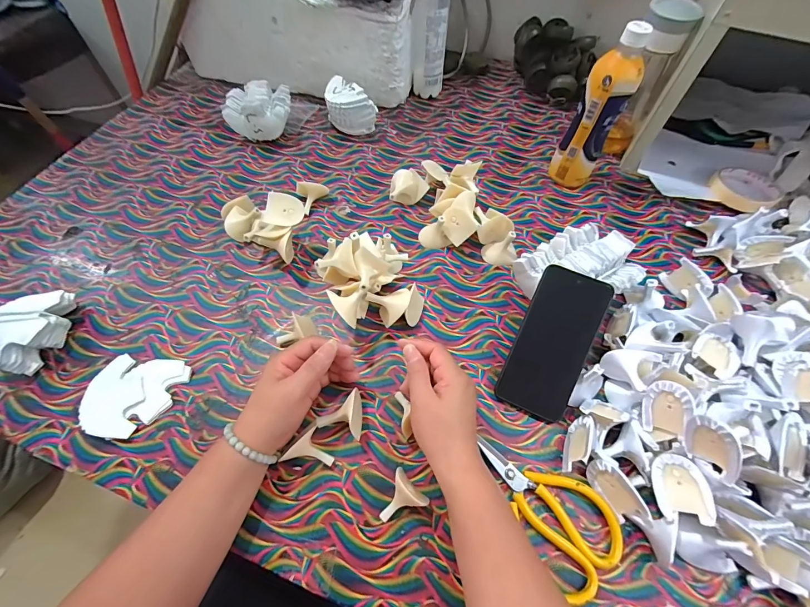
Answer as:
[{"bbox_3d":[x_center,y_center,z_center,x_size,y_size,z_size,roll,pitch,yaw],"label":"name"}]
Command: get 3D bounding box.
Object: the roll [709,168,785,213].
[{"bbox_3d":[0.545,-0.183,0.572,0.097,0.018,0.097,0,60,0],"label":"roll"}]

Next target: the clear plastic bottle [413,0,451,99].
[{"bbox_3d":[0.046,-0.478,0.642,0.058,0.201,0.052,3,60,1],"label":"clear plastic bottle"}]

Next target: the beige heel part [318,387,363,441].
[{"bbox_3d":[-0.067,0.118,0.385,0.046,0.040,0.048,14,61,8],"label":"beige heel part"}]

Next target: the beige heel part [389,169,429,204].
[{"bbox_3d":[0.006,-0.176,0.555,0.063,0.041,0.052,-5,60,-4],"label":"beige heel part"}]

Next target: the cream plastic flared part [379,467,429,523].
[{"bbox_3d":[-0.006,0.194,0.348,0.040,0.031,0.043,41,67,21],"label":"cream plastic flared part"}]

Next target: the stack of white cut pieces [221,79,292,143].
[{"bbox_3d":[-0.257,-0.340,0.638,0.105,0.068,0.087,-2,60,-1],"label":"stack of white cut pieces"}]

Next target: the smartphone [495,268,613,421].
[{"bbox_3d":[0.168,0.044,0.404,0.077,0.006,0.165,22,90,12],"label":"smartphone"}]

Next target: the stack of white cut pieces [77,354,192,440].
[{"bbox_3d":[-0.313,0.106,0.407,0.102,0.010,0.090,7,60,3],"label":"stack of white cut pieces"}]

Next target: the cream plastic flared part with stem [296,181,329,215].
[{"bbox_3d":[-0.147,-0.172,0.554,0.026,0.036,0.053,27,63,14],"label":"cream plastic flared part with stem"}]

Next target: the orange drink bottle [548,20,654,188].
[{"bbox_3d":[0.274,-0.267,0.517,0.053,0.215,0.061,-15,61,-9],"label":"orange drink bottle"}]

